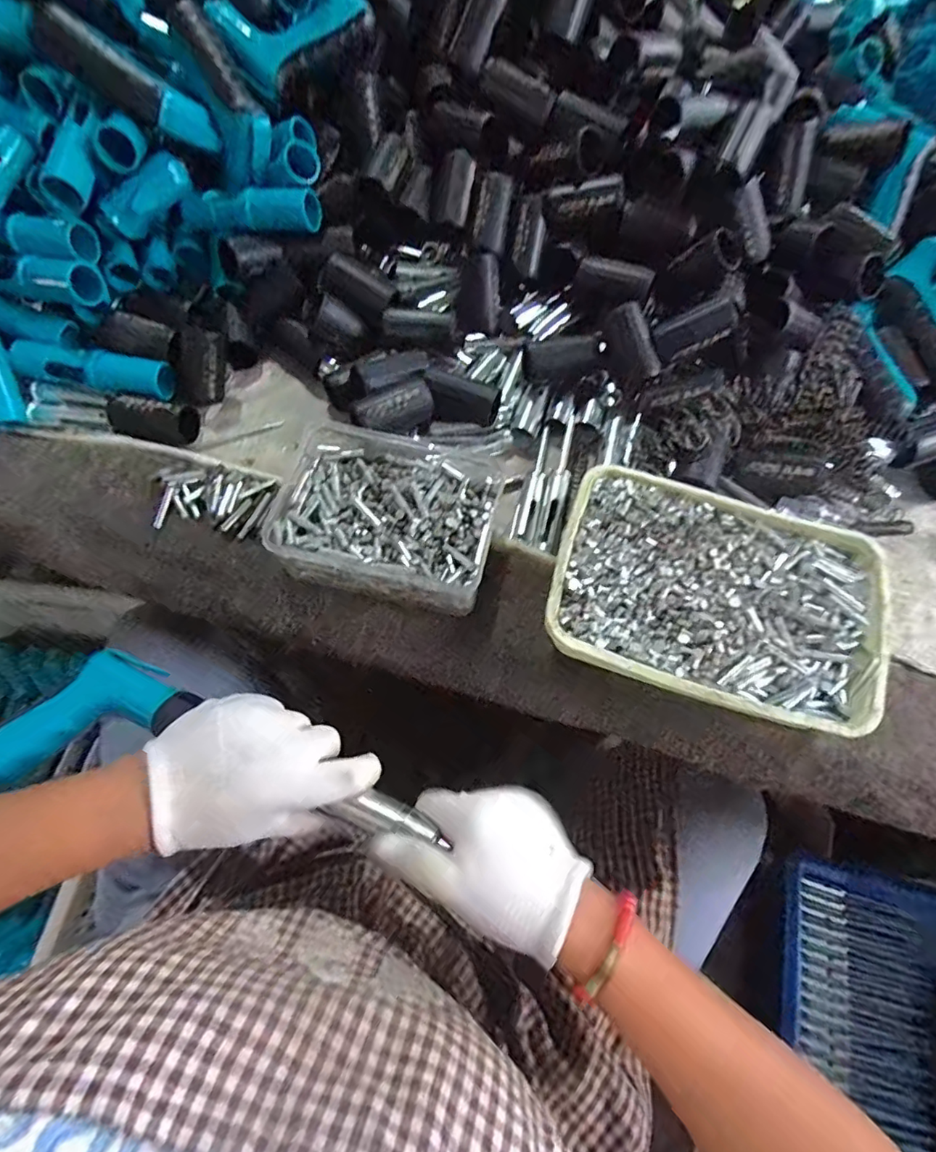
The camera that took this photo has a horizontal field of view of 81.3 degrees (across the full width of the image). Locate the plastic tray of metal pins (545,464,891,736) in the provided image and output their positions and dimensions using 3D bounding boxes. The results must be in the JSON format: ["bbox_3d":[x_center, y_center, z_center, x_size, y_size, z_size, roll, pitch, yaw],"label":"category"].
[{"bbox_3d":[0.159,0.017,0.364,0.199,0.046,0.141,18,65,7],"label":"plastic tray of metal pins"}]

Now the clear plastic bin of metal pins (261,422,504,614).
[{"bbox_3d":[-0.054,-0.037,0.387,0.147,0.054,0.109,13,64,5],"label":"clear plastic bin of metal pins"}]

